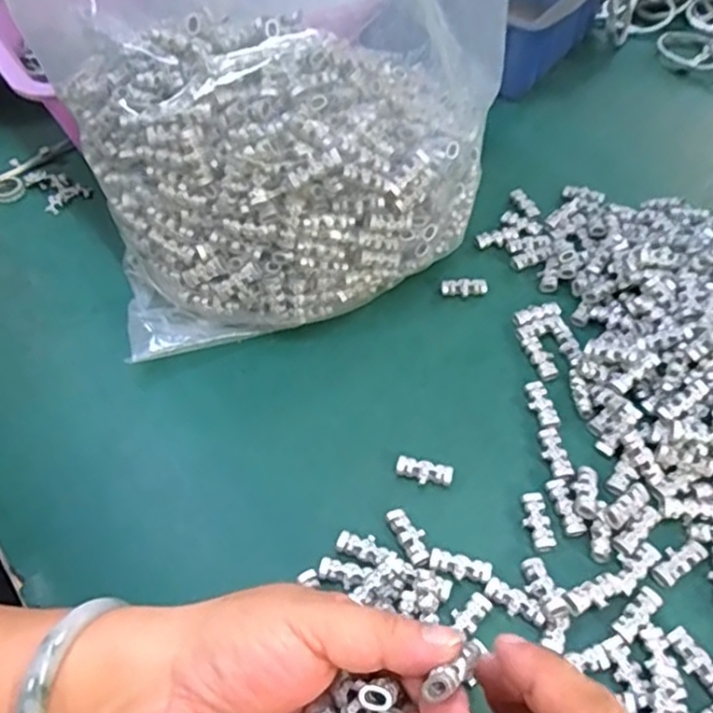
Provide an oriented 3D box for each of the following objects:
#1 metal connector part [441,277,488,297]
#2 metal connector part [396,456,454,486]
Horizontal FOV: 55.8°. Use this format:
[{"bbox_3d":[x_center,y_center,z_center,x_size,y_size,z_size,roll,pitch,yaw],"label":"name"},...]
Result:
[{"bbox_3d":[0.072,-0.046,0.448,0.032,0.008,0.010,-1,52,-2],"label":"metal connector part"},{"bbox_3d":[0.037,0.062,0.363,0.030,0.010,0.011,12,53,8],"label":"metal connector part"}]

